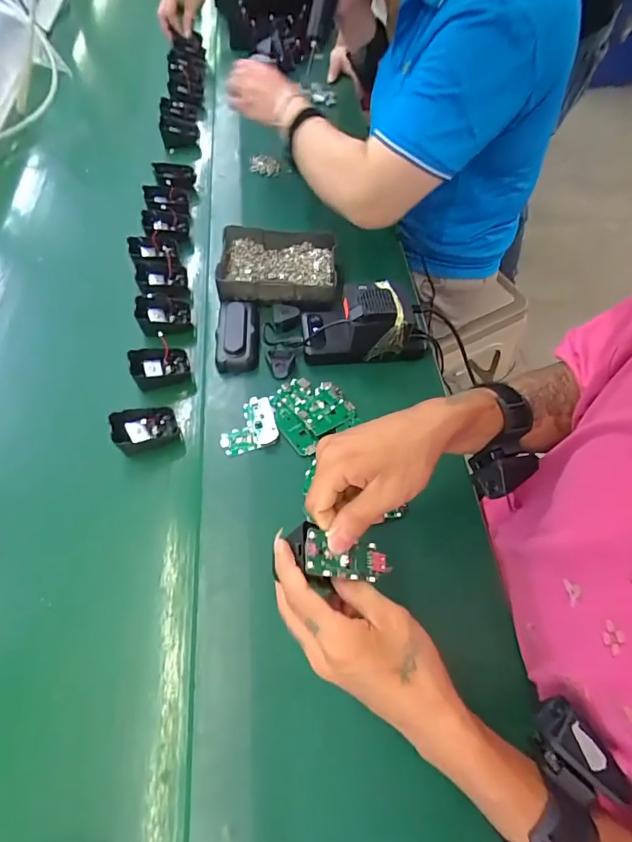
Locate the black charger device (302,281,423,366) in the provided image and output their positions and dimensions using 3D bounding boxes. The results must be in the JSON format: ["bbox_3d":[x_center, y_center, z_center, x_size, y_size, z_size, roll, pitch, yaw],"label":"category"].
[{"bbox_3d":[0.059,-0.129,0.555,0.152,0.066,0.077,-4,59,-2],"label":"black charger device"}]

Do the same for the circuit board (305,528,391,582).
[{"bbox_3d":[0.022,0.099,0.329,0.064,0.006,0.030,14,57,-21],"label":"circuit board"}]

